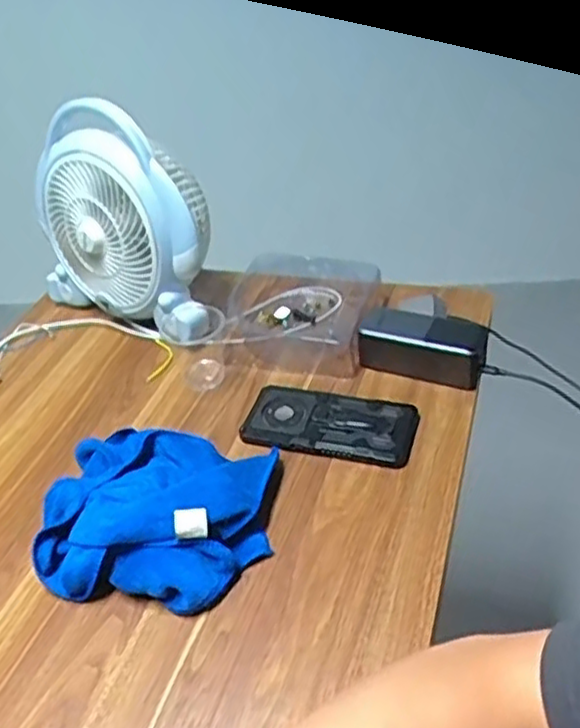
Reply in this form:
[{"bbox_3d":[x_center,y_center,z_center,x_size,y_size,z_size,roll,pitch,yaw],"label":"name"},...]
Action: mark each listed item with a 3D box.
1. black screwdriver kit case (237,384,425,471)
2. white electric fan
[{"bbox_3d":[0.039,0.057,0.707,0.173,0.021,0.086,8,40,20],"label":"black screwdriver kit case"},{"bbox_3d":[-0.194,-0.183,0.862,0.265,0.252,0.127,20,45,32],"label":"white electric fan"}]

